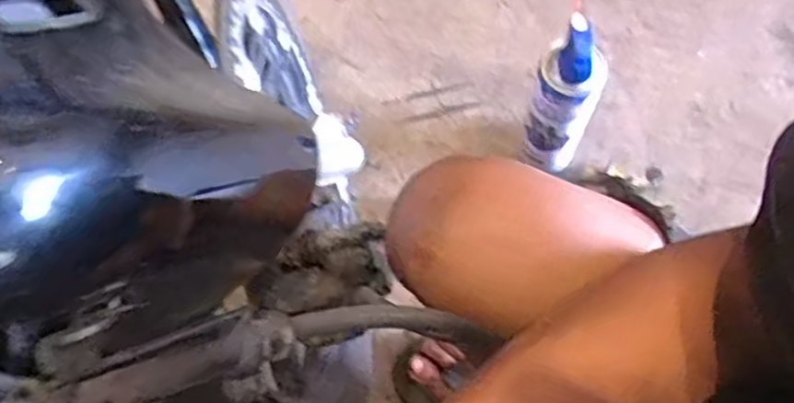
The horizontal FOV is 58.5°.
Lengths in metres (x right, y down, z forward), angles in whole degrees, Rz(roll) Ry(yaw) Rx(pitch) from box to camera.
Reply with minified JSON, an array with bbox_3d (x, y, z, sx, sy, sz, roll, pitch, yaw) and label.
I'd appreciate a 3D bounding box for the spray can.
[{"bbox_3d":[0.176,-0.093,0.767,0.061,0.255,0.055,26,73,12],"label":"spray can"}]

